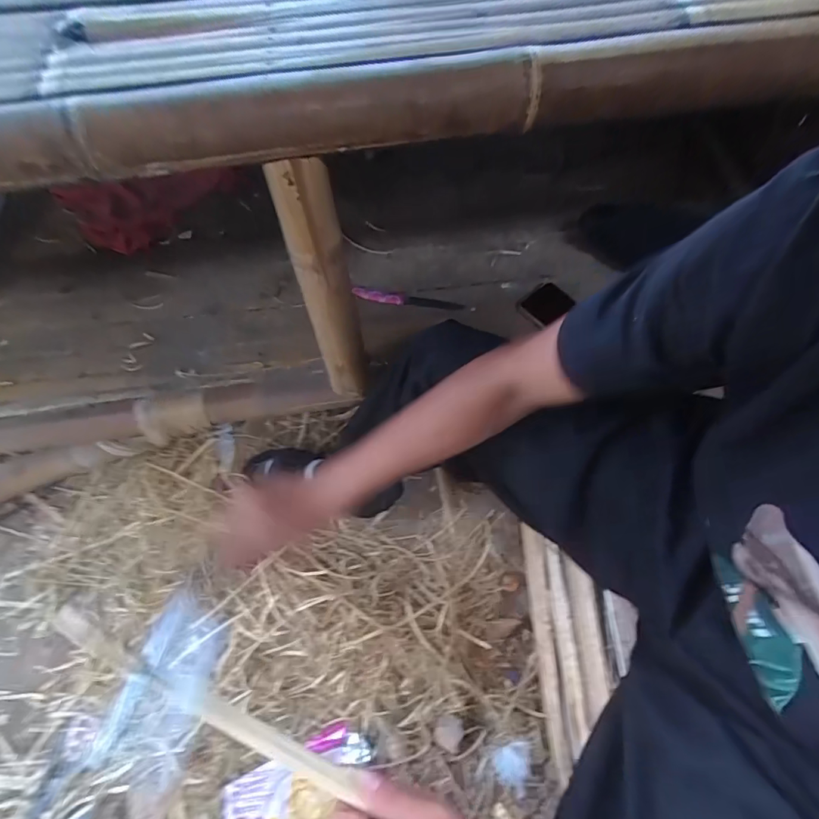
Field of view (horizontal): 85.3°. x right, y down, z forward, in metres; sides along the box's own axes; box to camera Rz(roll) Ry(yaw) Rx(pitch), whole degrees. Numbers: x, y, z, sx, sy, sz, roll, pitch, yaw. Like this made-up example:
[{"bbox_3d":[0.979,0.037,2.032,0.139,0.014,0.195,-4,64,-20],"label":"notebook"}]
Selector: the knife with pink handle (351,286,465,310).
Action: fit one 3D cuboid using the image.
[{"bbox_3d":[-0.003,-0.189,0.757,0.186,0.011,0.025,6,62,2],"label":"knife with pink handle"}]

